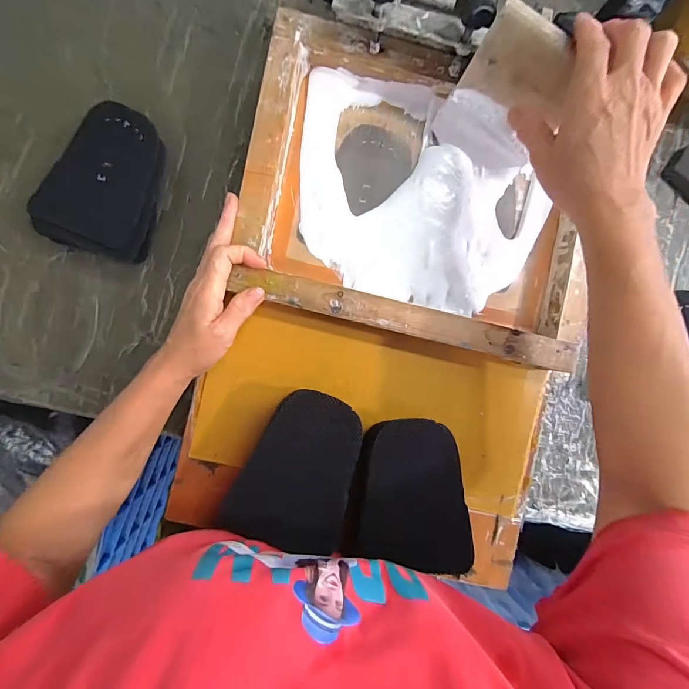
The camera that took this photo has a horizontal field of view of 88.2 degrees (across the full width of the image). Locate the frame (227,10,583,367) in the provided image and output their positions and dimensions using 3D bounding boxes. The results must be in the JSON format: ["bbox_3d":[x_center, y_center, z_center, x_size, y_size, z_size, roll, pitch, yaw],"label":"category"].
[{"bbox_3d":[0.078,-0.141,0.355,0.340,0.034,0.262,14,89,-3],"label":"frame"}]

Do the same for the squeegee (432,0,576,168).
[{"bbox_3d":[0.141,-0.215,0.316,0.089,0.112,0.011,33,61,0],"label":"squeegee"}]

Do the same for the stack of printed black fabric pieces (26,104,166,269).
[{"bbox_3d":[-0.250,-0.170,0.380,0.107,0.040,0.147,17,89,-3],"label":"stack of printed black fabric pieces"}]

